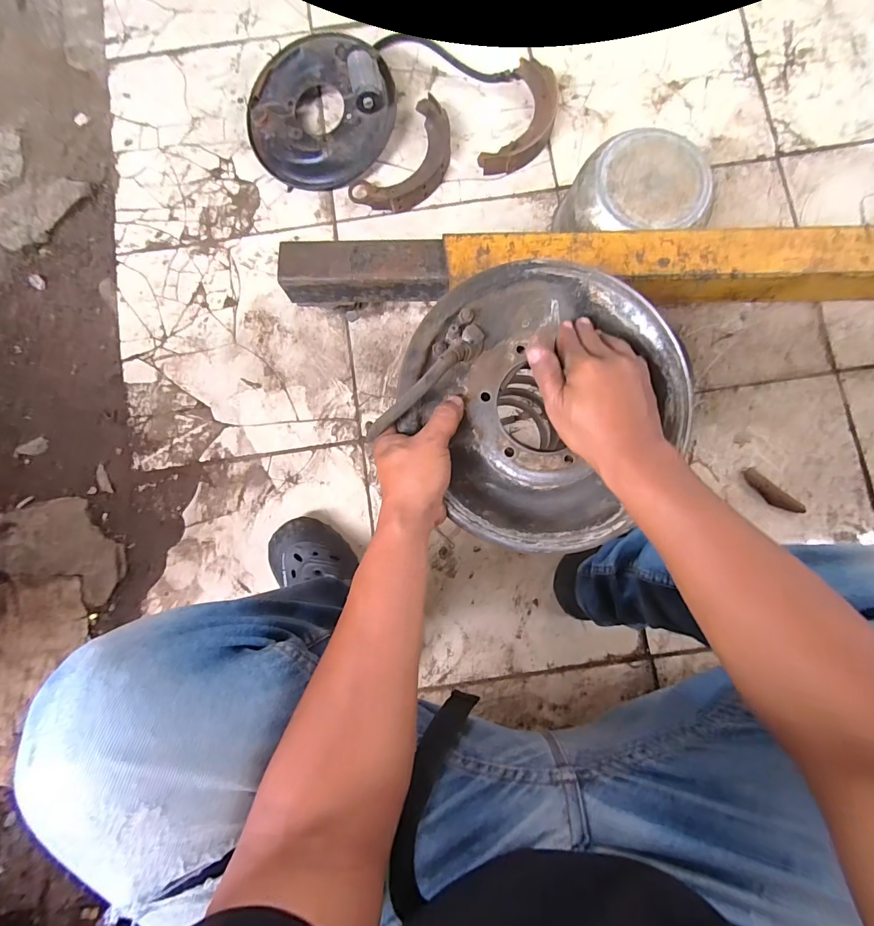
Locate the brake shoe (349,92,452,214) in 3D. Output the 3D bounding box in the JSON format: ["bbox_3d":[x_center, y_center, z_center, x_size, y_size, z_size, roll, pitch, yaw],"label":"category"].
[{"bbox_3d":[-0.047,-0.531,0.751,0.118,0.031,0.223,40,88,4],"label":"brake shoe"}]

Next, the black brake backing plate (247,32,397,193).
[{"bbox_3d":[-0.205,-0.615,0.736,0.266,0.083,0.239,-14,85,0],"label":"black brake backing plate"}]

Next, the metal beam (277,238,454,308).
[{"bbox_3d":[-0.102,-0.270,0.606,0.233,0.067,0.070,1,83,1],"label":"metal beam"}]

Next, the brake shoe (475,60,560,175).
[{"bbox_3d":[0.159,-0.610,0.752,0.098,0.030,0.218,23,87,3],"label":"brake shoe"}]

